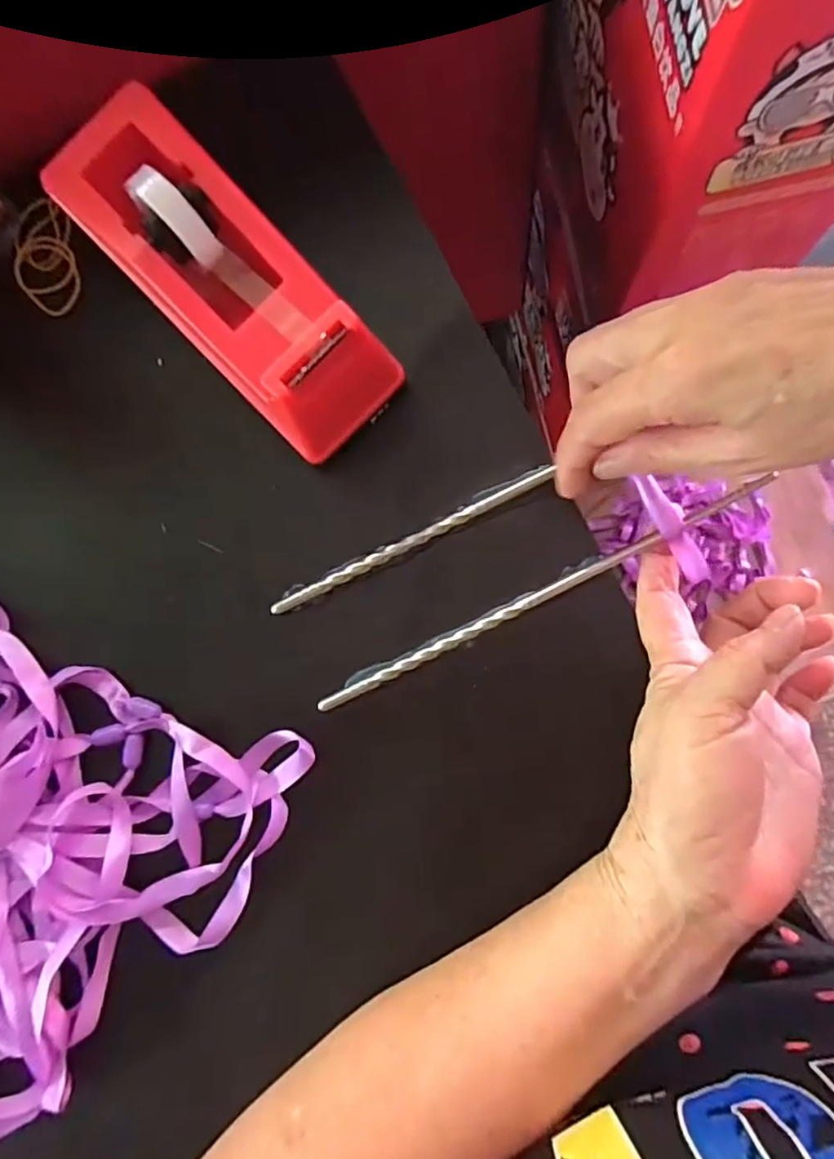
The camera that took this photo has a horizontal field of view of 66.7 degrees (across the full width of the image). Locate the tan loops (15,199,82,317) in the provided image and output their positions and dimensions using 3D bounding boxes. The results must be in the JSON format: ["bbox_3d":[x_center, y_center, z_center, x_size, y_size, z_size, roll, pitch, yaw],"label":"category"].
[{"bbox_3d":[-0.193,-0.167,0.329,0.032,0.010,0.067,-20,81,4],"label":"tan loops"}]

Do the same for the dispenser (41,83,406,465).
[{"bbox_3d":[-0.081,-0.125,0.270,0.064,0.063,0.156,-44,82,1],"label":"dispenser"}]

